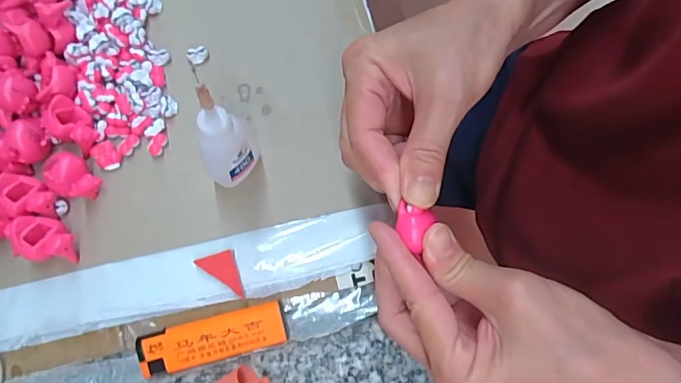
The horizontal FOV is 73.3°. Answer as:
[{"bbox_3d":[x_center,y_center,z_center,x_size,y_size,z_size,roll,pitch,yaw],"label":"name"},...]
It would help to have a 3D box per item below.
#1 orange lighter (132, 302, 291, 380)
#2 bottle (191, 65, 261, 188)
[{"bbox_3d":[-0.071,0.082,0.255,0.079,0.011,0.024,-14,73,-5],"label":"orange lighter"},{"bbox_3d":[-0.067,-0.034,0.254,0.032,0.082,0.037,-24,74,-8],"label":"bottle"}]

